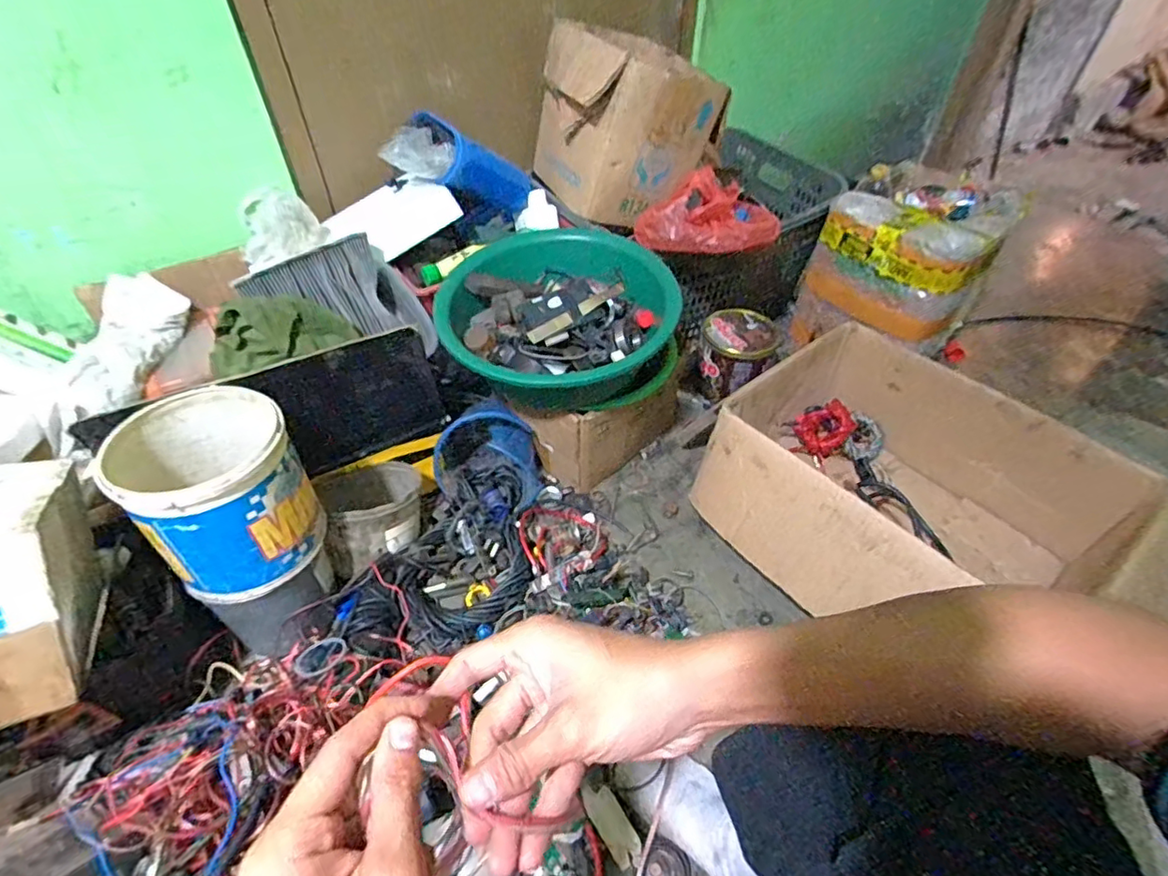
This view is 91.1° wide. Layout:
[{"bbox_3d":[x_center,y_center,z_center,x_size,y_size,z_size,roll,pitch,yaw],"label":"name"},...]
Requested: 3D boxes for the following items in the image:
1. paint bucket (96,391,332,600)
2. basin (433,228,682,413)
[{"bbox_3d":[-0.437,0.067,0.701,0.171,0.188,0.182,-30,54,-25],"label":"paint bucket"},{"bbox_3d":[-0.048,-0.188,0.947,0.351,0.155,0.351,0,47,0],"label":"basin"}]

